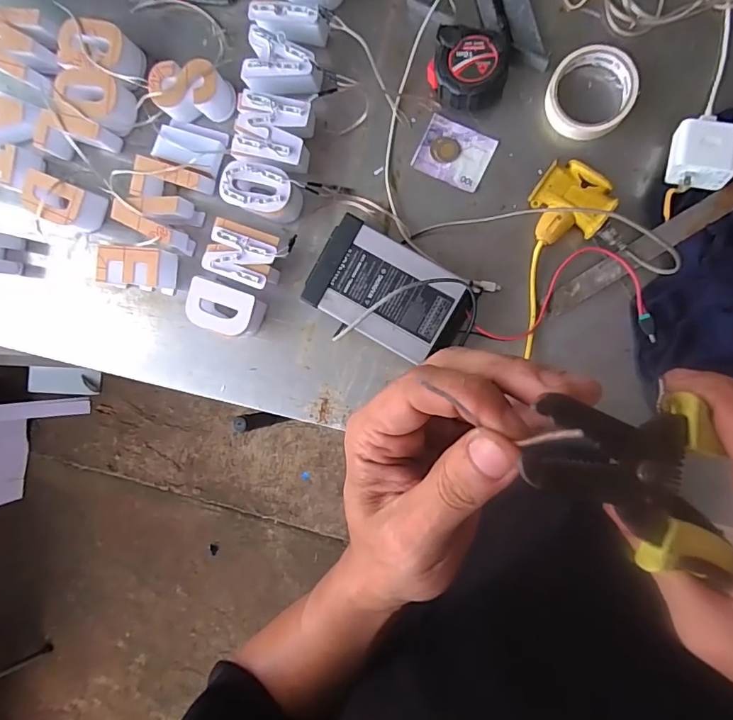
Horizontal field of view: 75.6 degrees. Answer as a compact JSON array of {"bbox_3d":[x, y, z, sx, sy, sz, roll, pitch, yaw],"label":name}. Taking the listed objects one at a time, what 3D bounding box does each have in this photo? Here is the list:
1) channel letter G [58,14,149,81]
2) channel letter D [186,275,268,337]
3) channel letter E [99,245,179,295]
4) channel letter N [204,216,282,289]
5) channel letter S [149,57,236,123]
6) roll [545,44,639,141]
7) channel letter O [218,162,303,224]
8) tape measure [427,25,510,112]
[{"bbox_3d":[-0.321,-0.379,0.589,0.106,0.047,0.063,21,96,7],"label":"channel letter G"},{"bbox_3d":[-0.170,-0.061,0.580,0.090,0.049,0.058,20,96,7],"label":"channel letter D"},{"bbox_3d":[-0.287,-0.115,0.596,0.081,0.049,0.051,10,95,8],"label":"channel letter E"},{"bbox_3d":[-0.143,-0.126,0.575,0.087,0.051,0.064,20,96,5],"label":"channel letter N"},{"bbox_3d":[-0.209,-0.324,0.575,0.091,0.047,0.060,9,95,8],"label":"channel letter S"},{"bbox_3d":[0.243,-0.289,0.515,0.089,0.022,0.090,1,93,9],"label":"roll"},{"bbox_3d":[-0.122,-0.199,0.568,0.091,0.054,0.055,20,96,7],"label":"channel letter O"},{"bbox_3d":[0.114,-0.326,0.527,0.084,0.036,0.084,8,94,8],"label":"tape measure"}]

